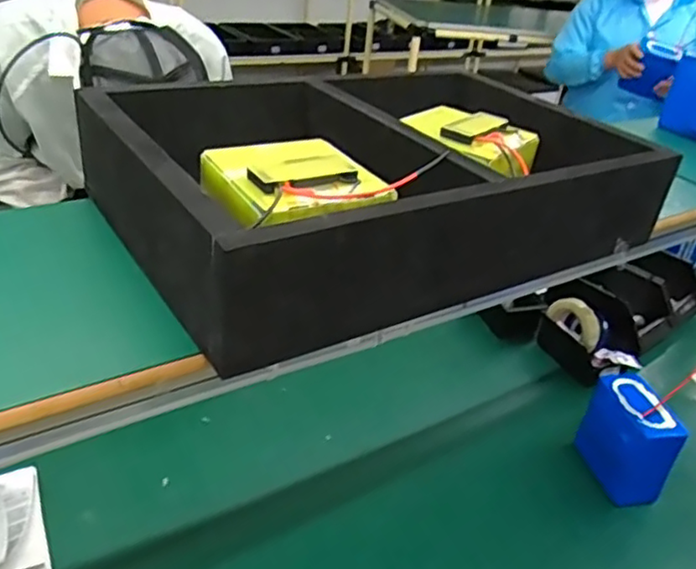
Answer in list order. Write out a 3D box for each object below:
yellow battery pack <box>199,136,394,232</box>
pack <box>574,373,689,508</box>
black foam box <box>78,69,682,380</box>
[{"bbox_3d":[-0.052,-0.101,0.606,0.147,0.034,0.146,-14,38,-30],"label":"yellow battery pack"},{"bbox_3d":[0.448,0.253,1.024,0.088,0.150,0.148,2,31,-8],"label":"pack"},{"bbox_3d":[0.020,-0.140,0.726,0.560,0.108,0.445,-16,39,-33],"label":"black foam box"}]

